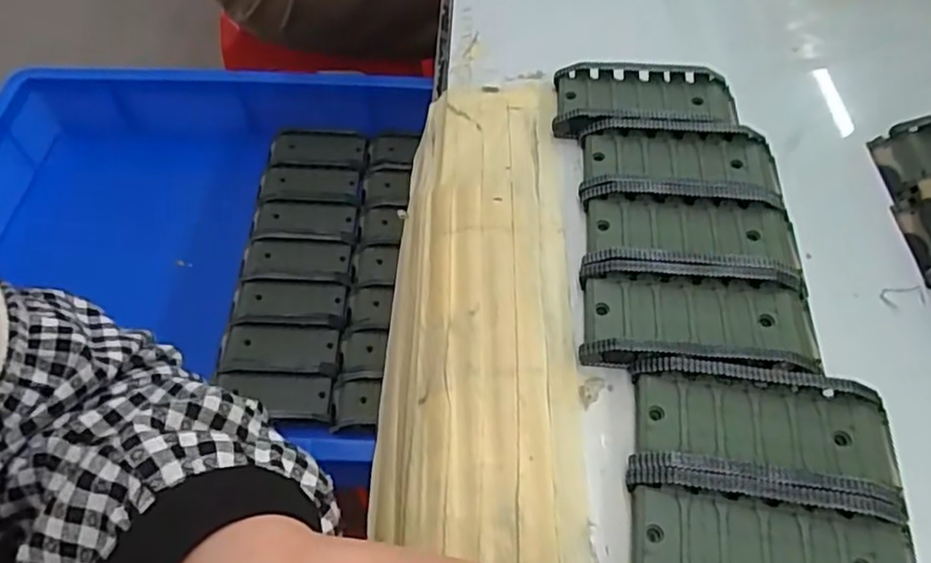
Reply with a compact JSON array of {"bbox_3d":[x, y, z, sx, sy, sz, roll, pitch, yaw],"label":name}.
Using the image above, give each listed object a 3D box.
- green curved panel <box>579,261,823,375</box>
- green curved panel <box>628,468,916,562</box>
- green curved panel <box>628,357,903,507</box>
[{"bbox_3d":[0.095,0.015,0.266,0.090,0.016,0.045,7,55,4],"label":"green curved panel"},{"bbox_3d":[0.103,0.091,0.215,0.093,0.018,0.045,9,55,5],"label":"green curved panel"},{"bbox_3d":[0.110,0.055,0.239,0.092,0.018,0.044,8,55,5],"label":"green curved panel"}]

